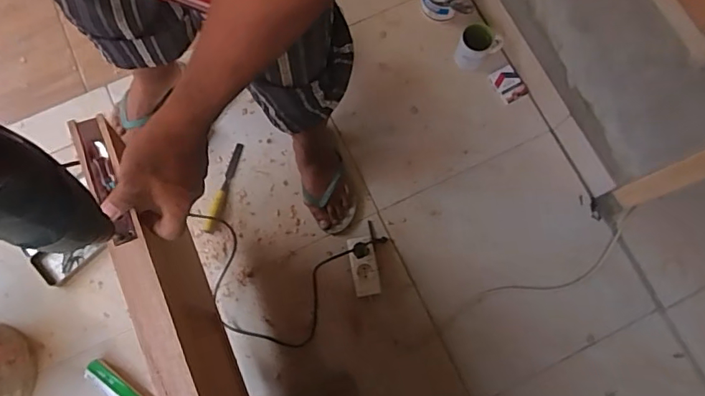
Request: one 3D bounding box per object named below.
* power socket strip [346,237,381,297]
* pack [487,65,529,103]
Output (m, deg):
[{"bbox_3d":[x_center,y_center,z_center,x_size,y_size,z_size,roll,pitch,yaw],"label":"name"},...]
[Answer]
[{"bbox_3d":[0.027,0.161,1.138,0.061,0.036,0.139,-9,76,-2],"label":"power socket strip"},{"bbox_3d":[0.404,-0.295,1.251,0.065,0.016,0.097,-25,77,-5],"label":"pack"}]

